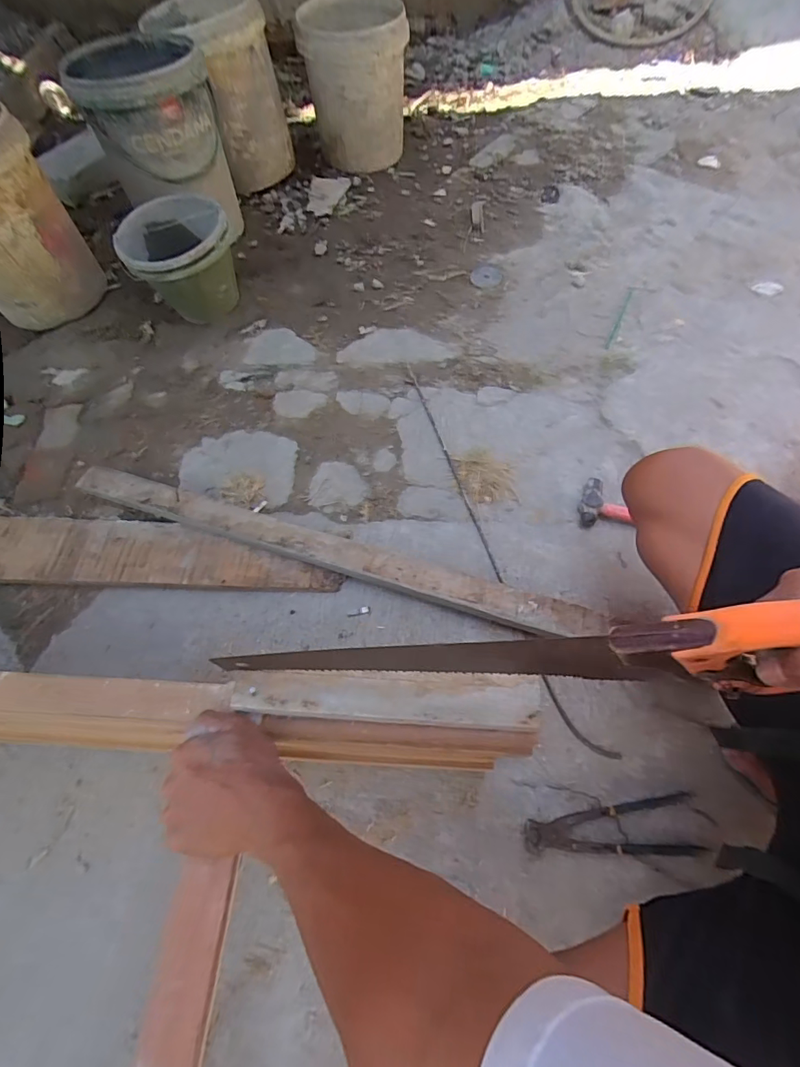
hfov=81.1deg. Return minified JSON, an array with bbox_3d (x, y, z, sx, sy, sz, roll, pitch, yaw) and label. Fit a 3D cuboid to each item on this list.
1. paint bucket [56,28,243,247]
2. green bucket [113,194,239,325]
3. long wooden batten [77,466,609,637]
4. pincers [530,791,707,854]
[{"bbox_3d":[-0.558,-0.917,1.112,0.268,0.320,0.268,-1,62,1],"label":"paint bucket"},{"bbox_3d":[-0.491,-0.608,1.079,0.222,0.206,0.217,-1,62,1],"label":"green bucket"},{"bbox_3d":[-0.133,0.031,0.799,0.928,0.043,0.063,16,64,10],"label":"long wooden batten"},{"bbox_3d":[0.272,0.387,0.600,0.215,0.016,0.064,-8,62,-2],"label":"pincers"}]

